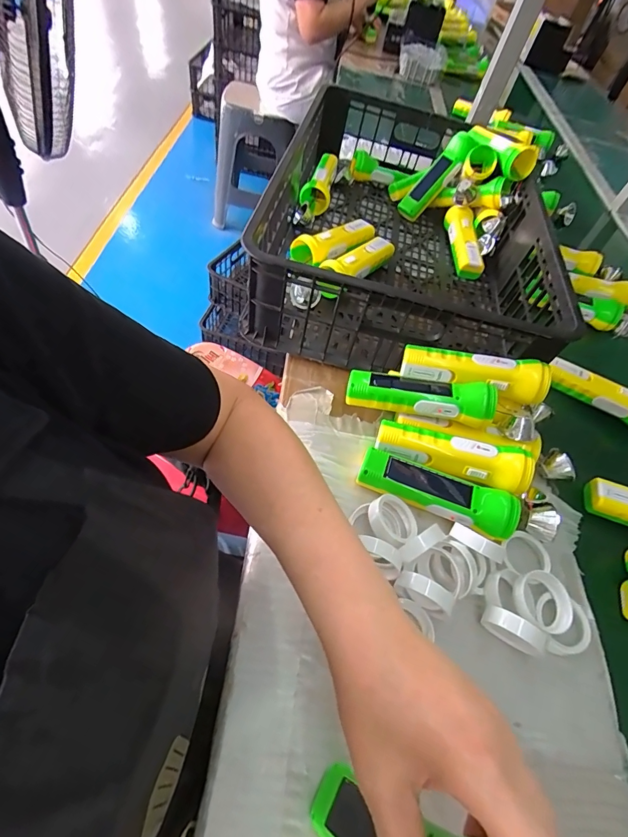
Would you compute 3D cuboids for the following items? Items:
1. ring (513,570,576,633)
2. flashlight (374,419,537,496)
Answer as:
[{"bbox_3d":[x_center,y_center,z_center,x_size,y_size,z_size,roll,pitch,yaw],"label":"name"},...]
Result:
[{"bbox_3d":[0.215,0.171,0.374,0.056,0.014,0.048,38,57,14],"label":"ring"},{"bbox_3d":[0.149,0.039,0.443,0.161,0.050,0.053,18,54,2],"label":"flashlight"}]

